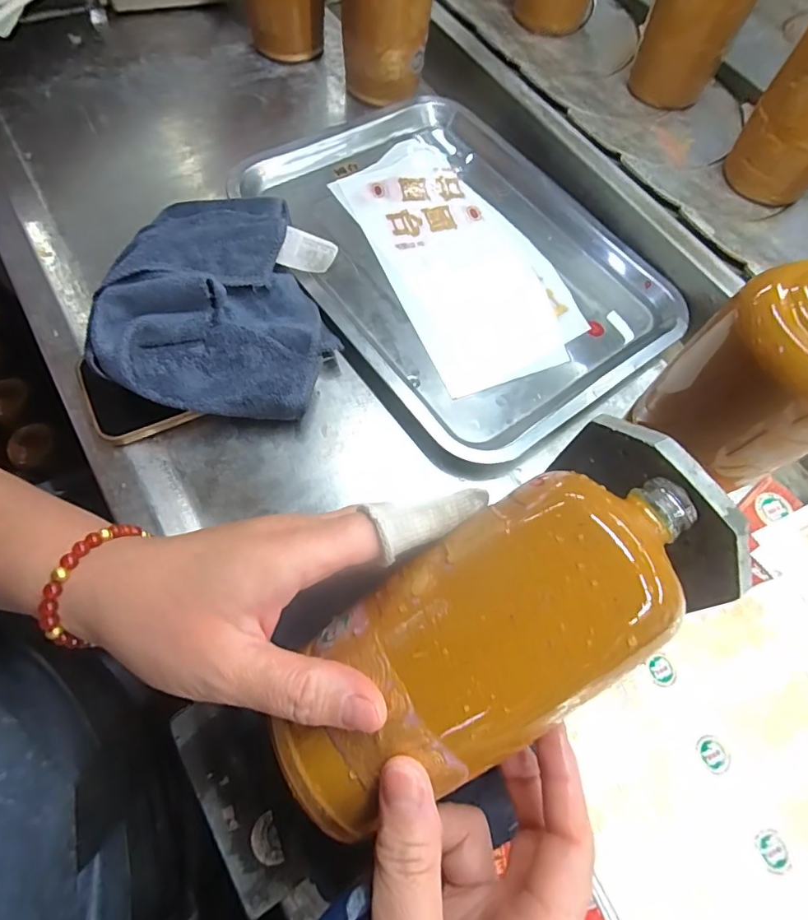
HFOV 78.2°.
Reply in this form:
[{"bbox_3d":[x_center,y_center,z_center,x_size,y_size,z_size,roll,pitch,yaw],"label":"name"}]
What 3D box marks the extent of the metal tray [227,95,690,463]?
[{"bbox_3d":[0.047,-0.176,0.423,0.247,0.030,0.342,-34,73,-15],"label":"metal tray"}]

